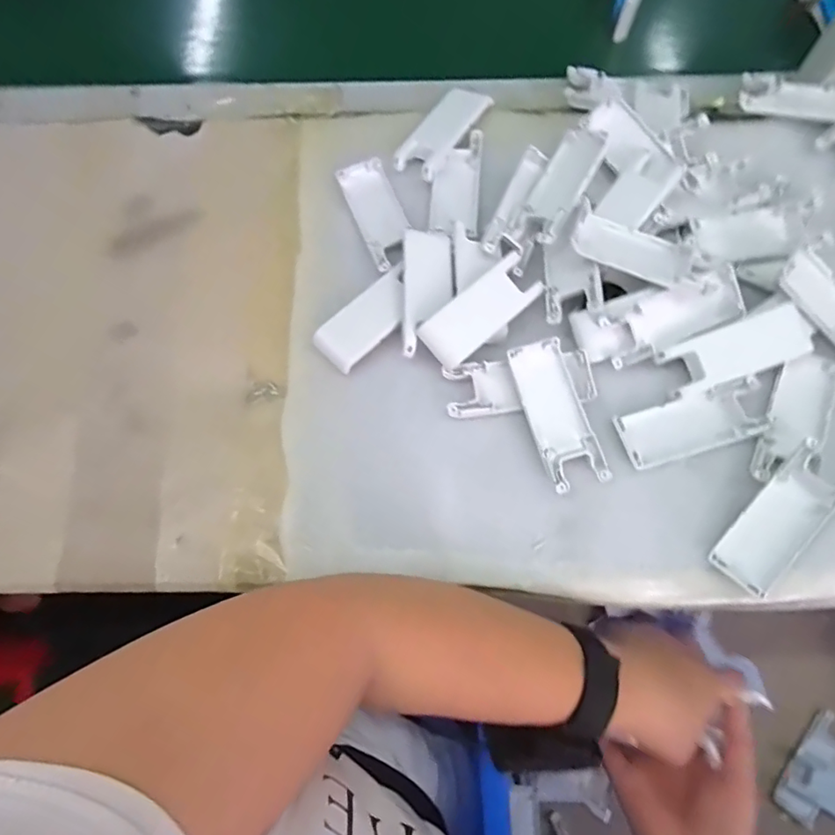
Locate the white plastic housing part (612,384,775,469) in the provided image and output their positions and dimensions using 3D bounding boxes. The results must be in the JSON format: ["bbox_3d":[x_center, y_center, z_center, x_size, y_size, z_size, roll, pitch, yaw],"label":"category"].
[{"bbox_3d":[0.188,0.004,0.365,0.094,0.008,0.041,-16,73,-5],"label":"white plastic housing part"}]

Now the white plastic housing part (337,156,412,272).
[{"bbox_3d":[-0.032,-0.170,0.430,0.039,0.006,0.105,-21,73,-6],"label":"white plastic housing part"}]

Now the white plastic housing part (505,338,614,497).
[{"bbox_3d":[0.097,-0.003,0.364,0.039,0.014,0.104,-16,73,-5],"label":"white plastic housing part"}]

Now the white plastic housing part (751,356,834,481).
[{"bbox_3d":[0.268,0.003,0.366,0.039,0.014,0.101,26,74,8],"label":"white plastic housing part"}]

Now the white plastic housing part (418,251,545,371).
[{"bbox_3d":[0.047,-0.079,0.388,0.097,0.013,0.039,-41,92,-11],"label":"white plastic housing part"}]

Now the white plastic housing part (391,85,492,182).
[{"bbox_3d":[0.022,-0.247,0.451,0.038,0.014,0.101,32,75,10],"label":"white plastic housing part"}]

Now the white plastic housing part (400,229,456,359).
[{"bbox_3d":[0.008,-0.097,0.398,0.038,0.015,0.103,3,72,1],"label":"white plastic housing part"}]

